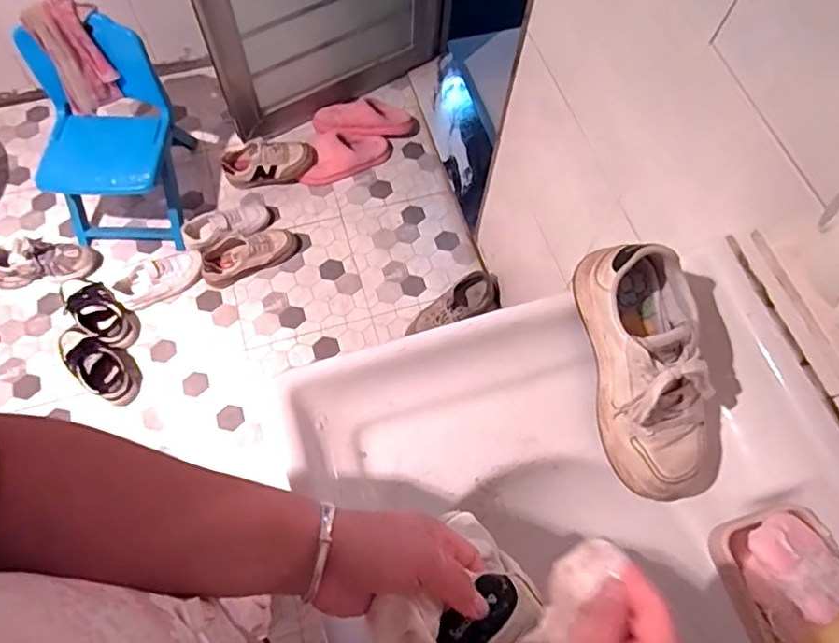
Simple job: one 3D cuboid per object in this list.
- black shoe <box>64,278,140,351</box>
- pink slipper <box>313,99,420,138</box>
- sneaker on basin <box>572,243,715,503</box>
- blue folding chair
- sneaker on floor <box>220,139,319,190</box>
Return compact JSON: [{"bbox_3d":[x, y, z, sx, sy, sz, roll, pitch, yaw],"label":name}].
[{"bbox_3d":[-0.742,-0.026,1.342,0.226,0.066,0.100,39,70,13],"label":"black shoe"},{"bbox_3d":[-0.138,-0.541,1.555,0.274,0.057,0.116,-4,66,-20],"label":"pink slipper"},{"bbox_3d":[0.216,0.050,0.539,0.095,0.096,0.239,-10,87,-7],"label":"sneaker on basin"},{"bbox_3d":[-0.691,-0.403,1.305,0.274,0.392,0.319,4,66,-1],"label":"blue folding chair"},{"bbox_3d":[-0.381,-0.403,1.492,0.236,0.098,0.091,-3,66,-4],"label":"sneaker on floor"}]

